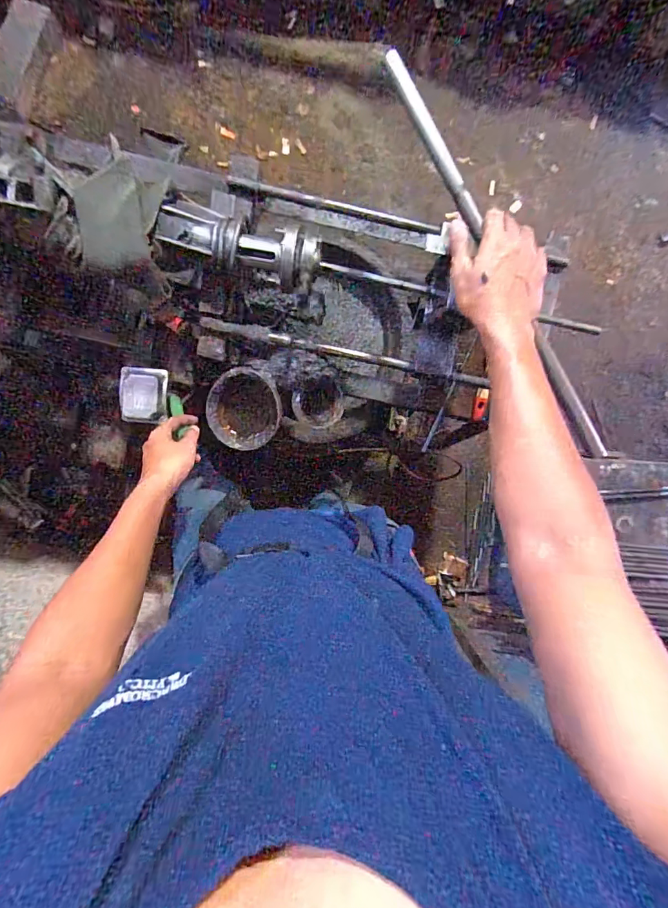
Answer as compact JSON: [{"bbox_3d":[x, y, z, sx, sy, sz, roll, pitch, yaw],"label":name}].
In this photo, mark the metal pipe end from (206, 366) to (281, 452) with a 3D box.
[{"bbox_3d":[-0.141,-0.077,0.719,0.127,0.060,0.127,1,112,2],"label":"metal pipe end"}]

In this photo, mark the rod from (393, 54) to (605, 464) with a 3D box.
[{"bbox_3d":[0.181,-0.200,0.473,0.015,0.016,0.470,-32,97,-3],"label":"rod"}]

